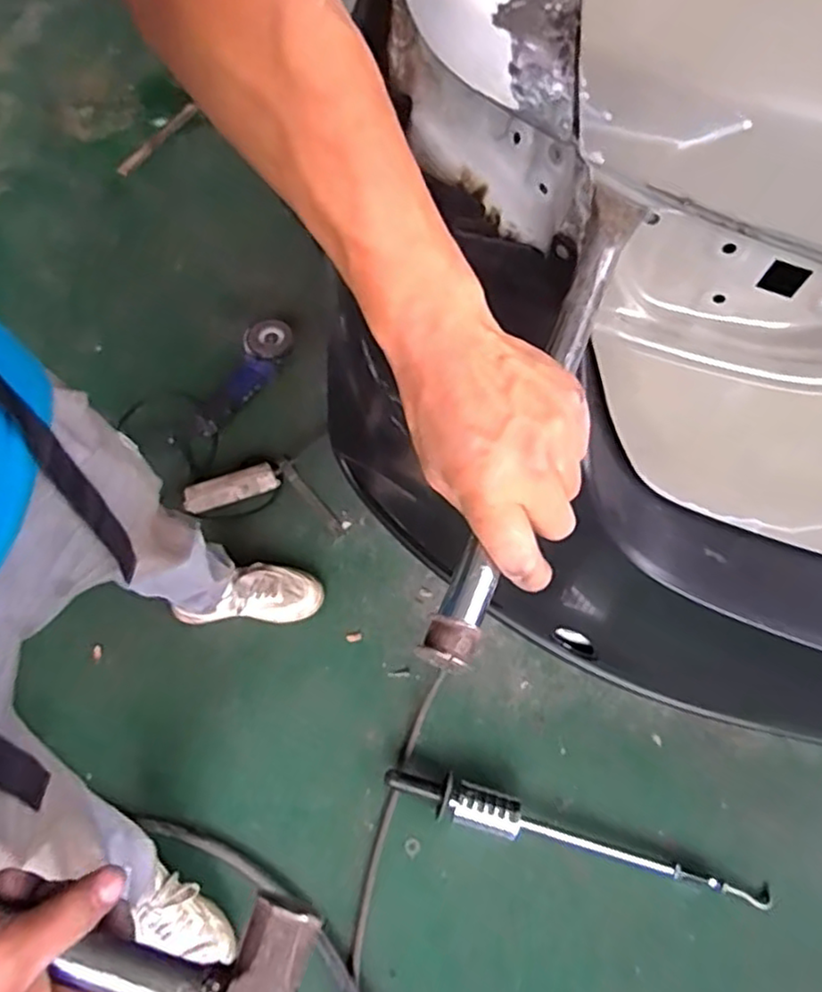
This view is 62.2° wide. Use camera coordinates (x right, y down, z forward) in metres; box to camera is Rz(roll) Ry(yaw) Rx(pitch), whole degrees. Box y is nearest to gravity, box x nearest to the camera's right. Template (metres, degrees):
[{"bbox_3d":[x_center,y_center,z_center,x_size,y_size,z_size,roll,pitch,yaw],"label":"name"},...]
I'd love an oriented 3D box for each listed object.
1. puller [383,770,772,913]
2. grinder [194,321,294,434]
[{"bbox_3d":[0.267,0.548,1.089,0.637,0.051,0.062,15,63,6],"label":"puller"},{"bbox_3d":[-0.361,-0.254,1.480,0.101,0.078,0.288,29,65,12],"label":"grinder"}]

